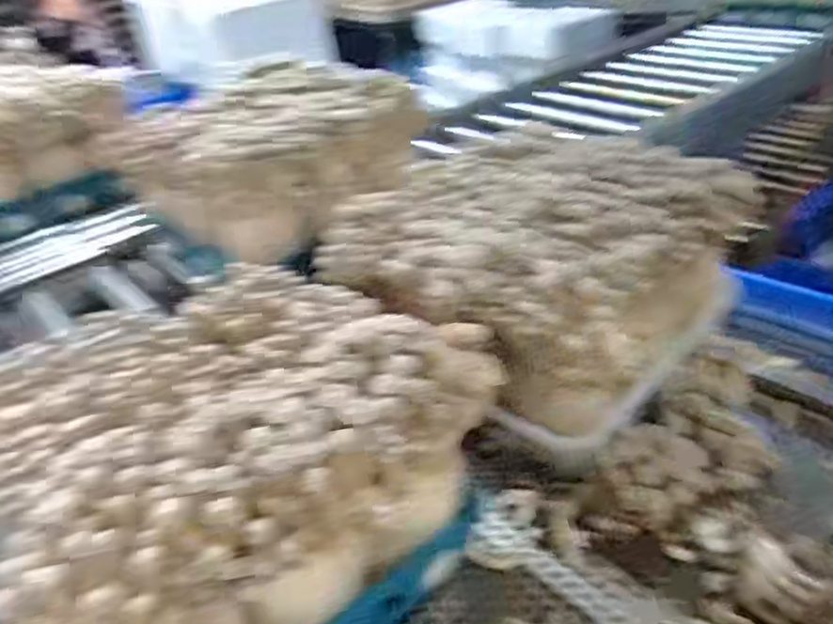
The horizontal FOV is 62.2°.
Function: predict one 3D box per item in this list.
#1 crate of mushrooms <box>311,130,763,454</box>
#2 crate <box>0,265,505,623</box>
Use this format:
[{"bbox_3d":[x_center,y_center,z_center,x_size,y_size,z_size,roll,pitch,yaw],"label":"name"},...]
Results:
[{"bbox_3d":[0.169,-0.078,1.037,0.467,0.232,0.466,22,42,37],"label":"crate of mushrooms"},{"bbox_3d":[-0.208,0.172,0.755,0.432,0.289,0.480,24,43,38],"label":"crate"}]

